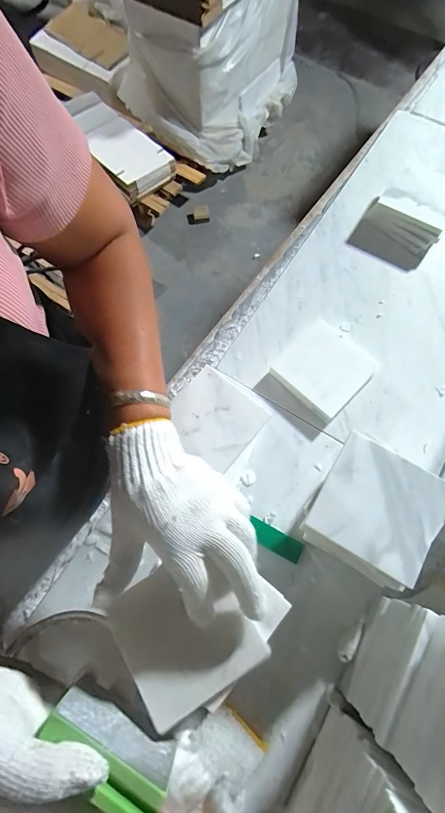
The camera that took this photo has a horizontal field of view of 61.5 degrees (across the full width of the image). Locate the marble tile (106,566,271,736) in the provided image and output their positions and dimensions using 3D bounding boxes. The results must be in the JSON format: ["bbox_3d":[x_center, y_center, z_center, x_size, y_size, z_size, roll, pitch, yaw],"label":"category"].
[{"bbox_3d":[-0.030,0.178,0.294,0.097,0.012,0.100,-31,77,-11],"label":"marble tile"}]

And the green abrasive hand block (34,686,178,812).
[{"bbox_3d":[-0.081,0.245,0.263,0.091,0.046,0.030,27,75,11],"label":"green abrasive hand block"}]

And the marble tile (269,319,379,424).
[{"bbox_3d":[0.132,-0.051,0.487,0.102,0.013,0.107,42,78,14],"label":"marble tile"}]

